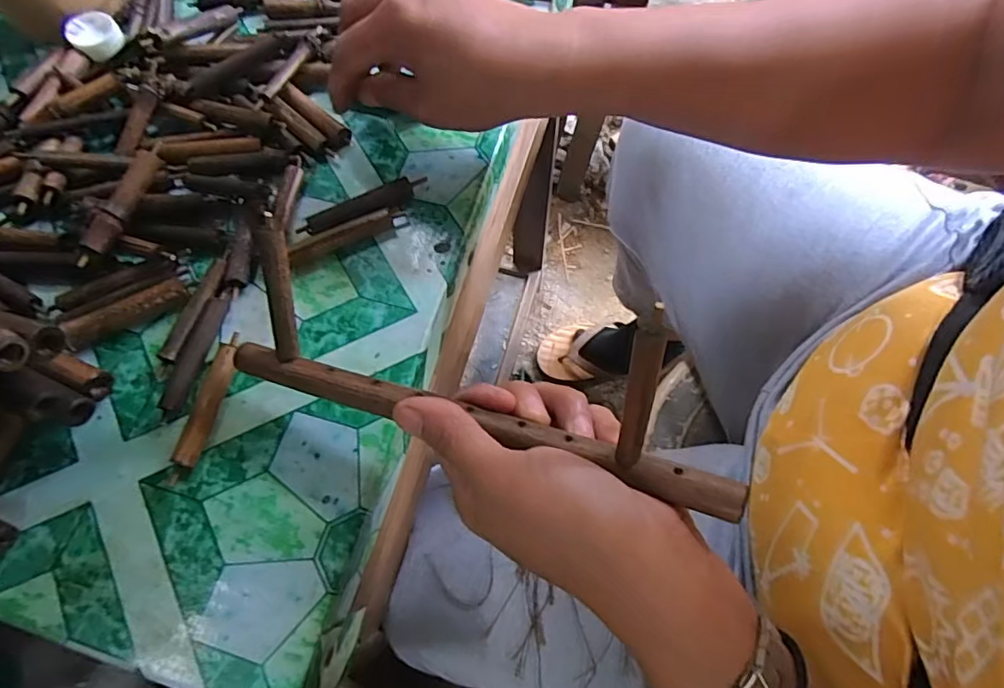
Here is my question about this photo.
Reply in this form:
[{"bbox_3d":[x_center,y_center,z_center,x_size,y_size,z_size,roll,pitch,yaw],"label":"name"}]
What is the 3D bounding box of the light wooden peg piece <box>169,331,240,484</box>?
[{"bbox_3d":[-0.148,0.032,0.273,0.012,0.012,0.075,14,69,5],"label":"light wooden peg piece"}]

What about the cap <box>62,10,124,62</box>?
[{"bbox_3d":[-0.273,-0.208,0.361,0.031,0.014,0.031,0,68,0],"label":"cap"}]

